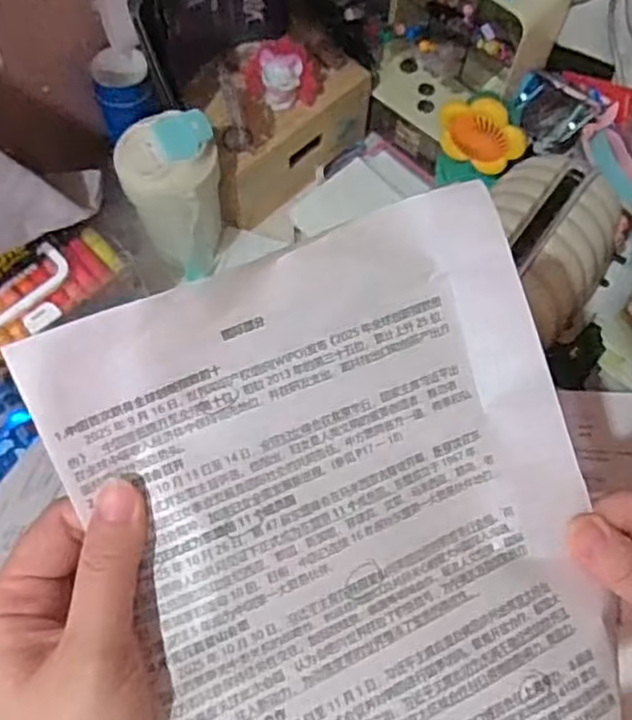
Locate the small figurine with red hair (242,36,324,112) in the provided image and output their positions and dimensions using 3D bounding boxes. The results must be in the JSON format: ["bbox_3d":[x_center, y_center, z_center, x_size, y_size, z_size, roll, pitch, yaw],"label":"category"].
[{"bbox_3d":[-0.032,-0.279,0.683,0.075,0.063,0.038,3,66,0],"label":"small figurine with red hair"}]

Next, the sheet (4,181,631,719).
[{"bbox_3d":[0.024,0.082,0.263,0.180,0.034,0.252,-21,85,-13],"label":"sheet"}]

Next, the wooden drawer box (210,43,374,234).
[{"bbox_3d":[-0.042,-0.246,0.738,0.198,0.107,0.098,-40,73,-17],"label":"wooden drawer box"}]

